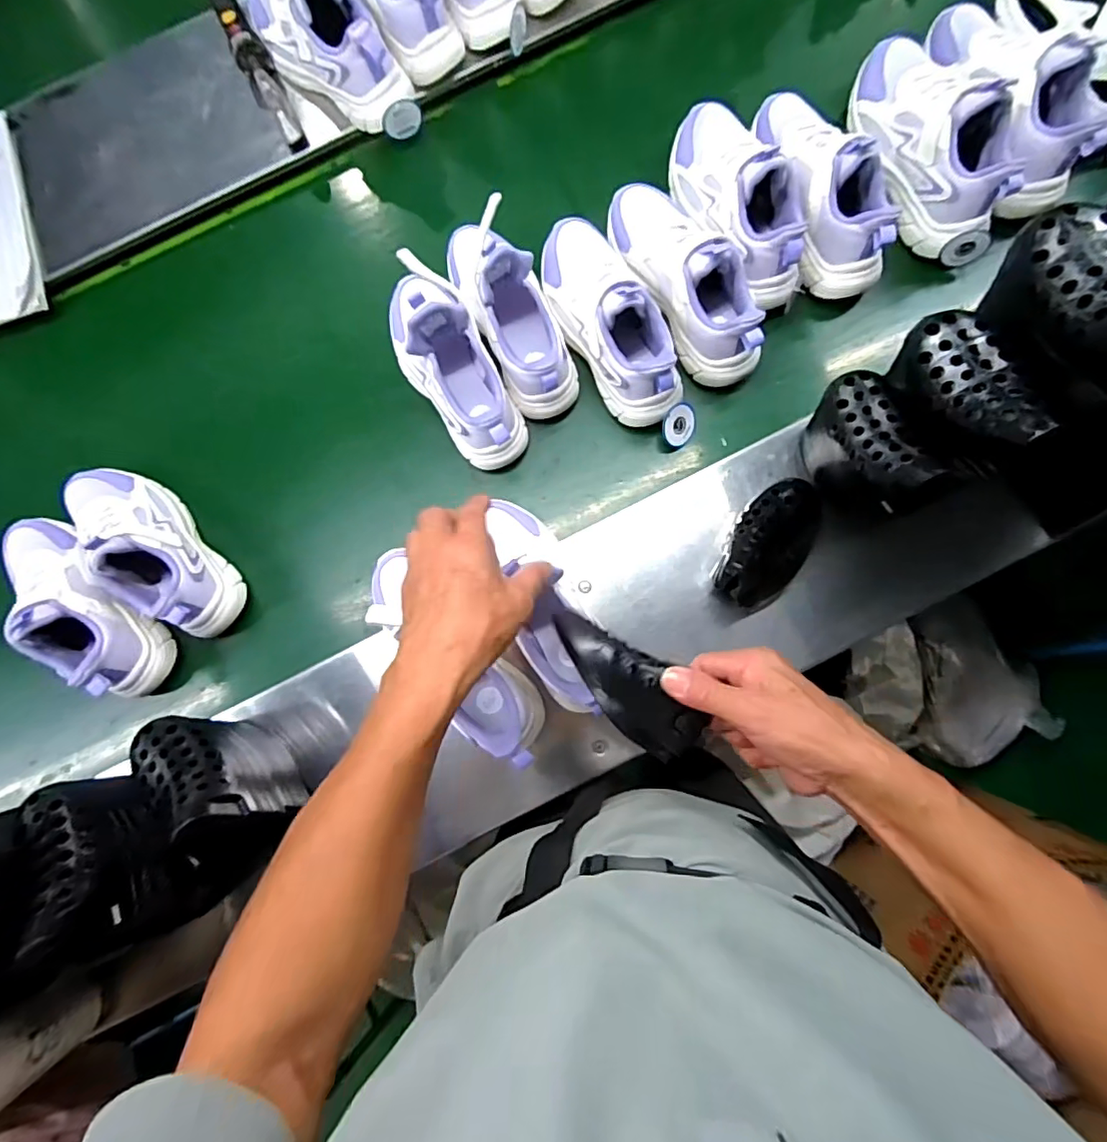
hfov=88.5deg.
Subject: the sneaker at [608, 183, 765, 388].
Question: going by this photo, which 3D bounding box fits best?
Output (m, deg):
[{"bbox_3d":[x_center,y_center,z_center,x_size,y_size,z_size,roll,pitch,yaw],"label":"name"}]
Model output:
[{"bbox_3d":[0.142,-0.322,0.602,0.088,0.093,0.241,-26,83,1],"label":"sneaker"}]

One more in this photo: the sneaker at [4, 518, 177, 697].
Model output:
[{"bbox_3d":[-0.507,0.036,0.587,0.224,0.097,0.099,44,88,7],"label":"sneaker"}]

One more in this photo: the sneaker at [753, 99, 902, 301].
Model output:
[{"bbox_3d":[0.290,-0.427,0.608,0.089,0.097,0.241,-16,83,2],"label":"sneaker"}]

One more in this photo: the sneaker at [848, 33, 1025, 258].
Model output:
[{"bbox_3d":[0.407,-0.481,0.603,0.093,0.103,0.250,-21,83,1],"label":"sneaker"}]

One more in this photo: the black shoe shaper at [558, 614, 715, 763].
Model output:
[{"bbox_3d":[0.050,0.080,0.416,0.051,0.046,0.126,-43,83,-1],"label":"black shoe shaper"}]

